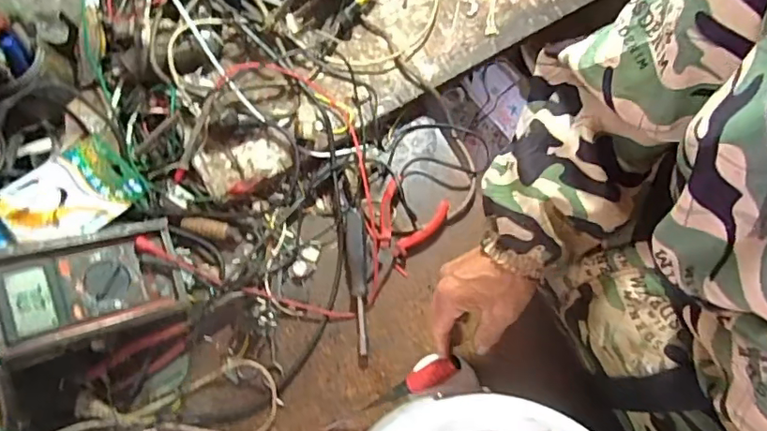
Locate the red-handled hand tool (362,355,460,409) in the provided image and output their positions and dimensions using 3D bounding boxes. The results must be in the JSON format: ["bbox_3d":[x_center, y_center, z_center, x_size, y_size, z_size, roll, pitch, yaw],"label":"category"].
[{"bbox_3d":[0.030,0.175,0.555,0.111,0.017,0.022,-32,77,16],"label":"red-handled hand tool"}]

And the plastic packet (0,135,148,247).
[{"bbox_3d":[-0.374,0.002,0.550,0.099,0.051,0.248,44,55,10],"label":"plastic packet"}]

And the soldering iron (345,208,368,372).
[{"bbox_3d":[-0.028,0.080,0.617,0.021,0.017,0.180,-5,76,-1],"label":"soldering iron"}]

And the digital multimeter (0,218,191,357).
[{"bbox_3d":[-0.311,0.073,0.544,0.198,0.048,0.107,-7,77,-39],"label":"digital multimeter"}]

